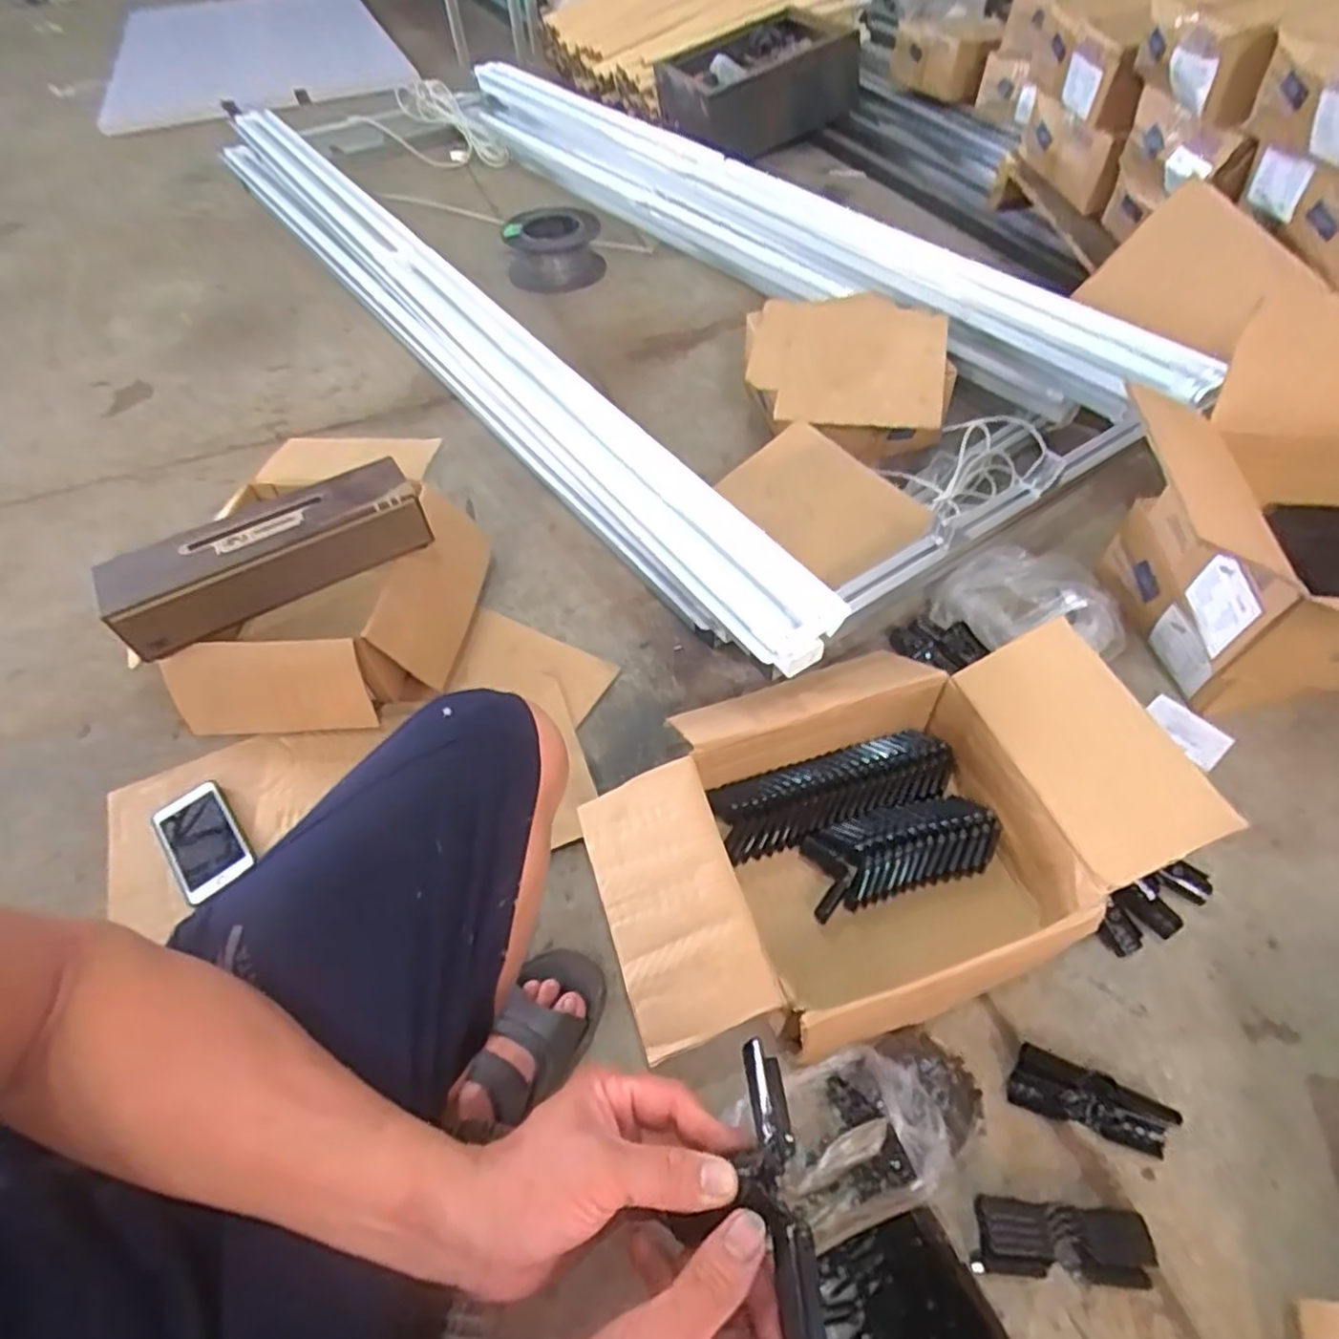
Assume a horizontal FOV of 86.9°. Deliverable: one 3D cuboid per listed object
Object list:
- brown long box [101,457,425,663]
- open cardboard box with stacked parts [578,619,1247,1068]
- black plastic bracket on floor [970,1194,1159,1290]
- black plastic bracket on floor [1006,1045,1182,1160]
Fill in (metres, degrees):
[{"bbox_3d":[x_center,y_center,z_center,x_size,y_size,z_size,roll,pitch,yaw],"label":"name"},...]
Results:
[{"bbox_3d":[-0.516,-0.153,0.916,0.387,0.081,0.138,-28,55,-17],"label":"brown long box"},{"bbox_3d":[0.191,0.147,0.738,0.541,0.180,0.374,-17,53,-11],"label":"open cardboard box with stacked parts"},{"bbox_3d":[0.317,0.465,0.575,0.136,0.031,0.052,3,52,4],"label":"black plastic bracket on floor"},{"bbox_3d":[0.378,0.387,0.631,0.129,0.030,0.047,18,54,16],"label":"black plastic bracket on floor"}]

